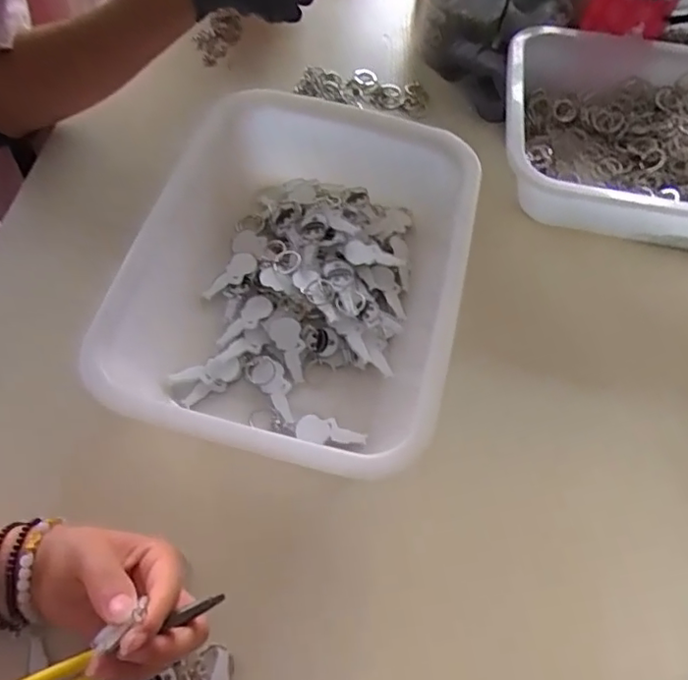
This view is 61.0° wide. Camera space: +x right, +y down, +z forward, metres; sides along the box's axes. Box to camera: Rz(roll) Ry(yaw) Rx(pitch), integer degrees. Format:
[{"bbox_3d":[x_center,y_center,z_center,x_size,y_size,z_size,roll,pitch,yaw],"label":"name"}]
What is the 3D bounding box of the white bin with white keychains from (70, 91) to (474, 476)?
[{"bbox_3d":[-0.029,-0.050,0.487,0.237,0.077,0.329,12,60,3],"label":"white bin with white keychains"}]

